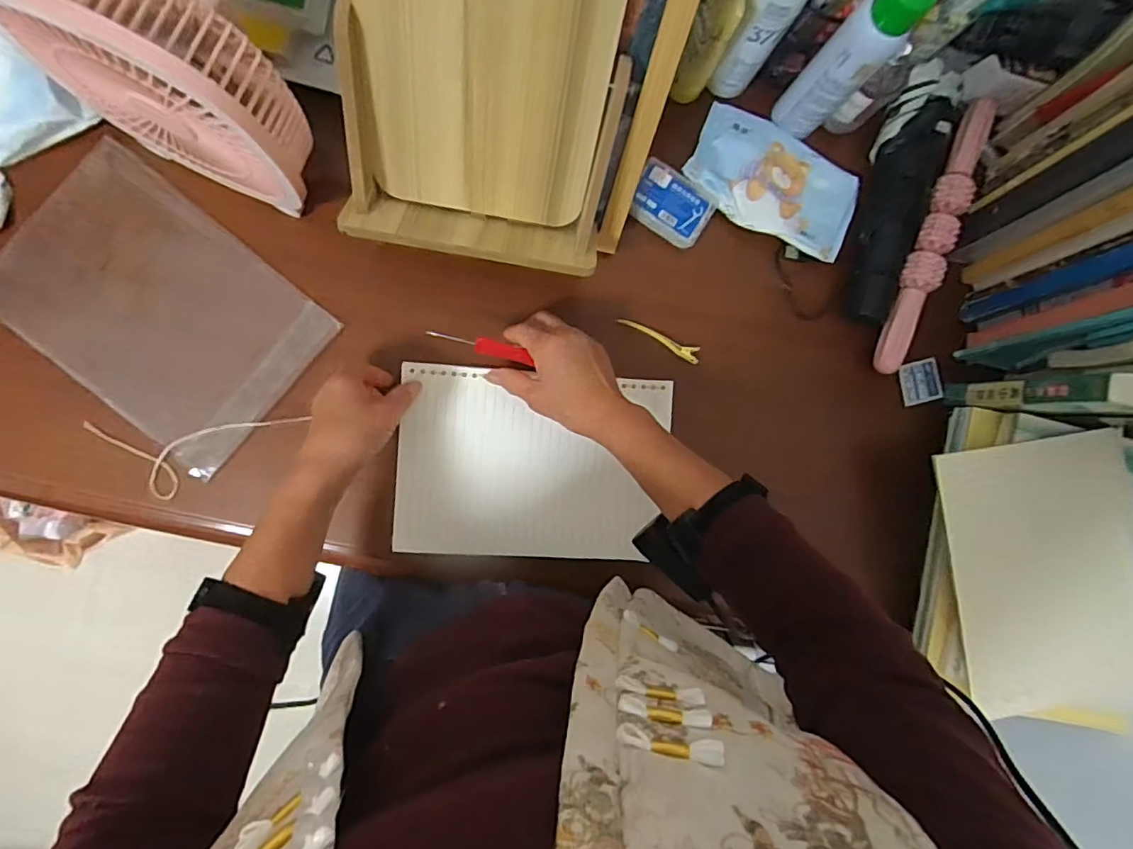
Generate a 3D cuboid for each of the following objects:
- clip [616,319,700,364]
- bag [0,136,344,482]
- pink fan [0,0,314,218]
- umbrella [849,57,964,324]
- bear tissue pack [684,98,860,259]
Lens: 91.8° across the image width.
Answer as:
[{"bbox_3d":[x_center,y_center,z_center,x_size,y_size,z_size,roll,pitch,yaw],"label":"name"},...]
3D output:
[{"bbox_3d":[0.089,-0.081,0.531,0.085,0.009,0.016,22,92,-5],"label":"clip"},{"bbox_3d":[-0.361,-0.099,0.487,0.251,0.010,0.182,40,87,-5],"label":"bag"},{"bbox_3d":[-0.281,-0.245,0.394,0.181,0.176,0.083,27,88,-5],"label":"pink fan"},{"bbox_3d":[0.318,-0.213,0.513,0.067,0.040,0.224,17,89,-6],"label":"umbrella"},{"bbox_3d":[0.200,-0.233,0.528,0.165,0.021,0.097,23,89,-5],"label":"bear tissue pack"}]

